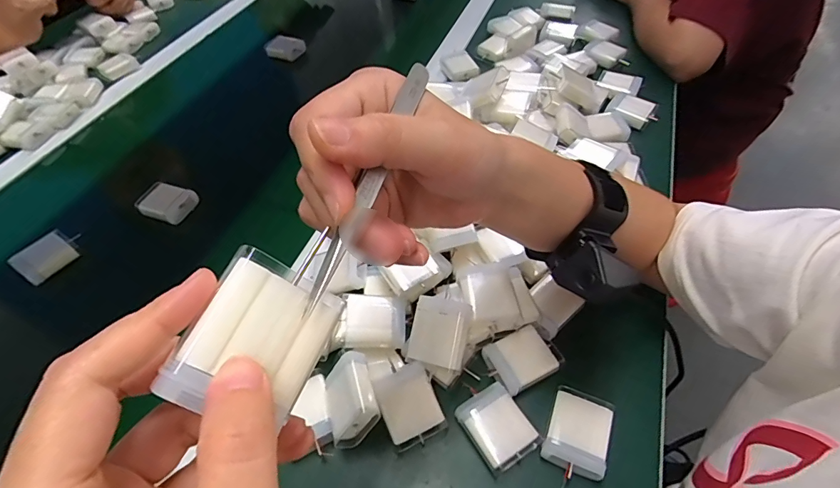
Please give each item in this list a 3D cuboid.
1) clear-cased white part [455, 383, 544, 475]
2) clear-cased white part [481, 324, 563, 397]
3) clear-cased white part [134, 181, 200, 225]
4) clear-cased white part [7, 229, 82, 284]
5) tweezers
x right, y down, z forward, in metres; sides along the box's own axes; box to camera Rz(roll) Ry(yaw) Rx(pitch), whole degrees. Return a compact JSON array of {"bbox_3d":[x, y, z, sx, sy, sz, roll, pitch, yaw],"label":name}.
[{"bbox_3d":[0.055,0.133,0.319,0.042,0.019,0.054,-29,56,-18],"label":"clear-cased white part"},{"bbox_3d":[0.081,0.092,0.347,0.053,0.016,0.041,-25,55,-16],"label":"clear-cased white part"},{"bbox_3d":[-0.281,-0.046,0.485,0.056,0.015,0.043,16,54,15],"label":"clear-cased white part"},{"bbox_3d":[-0.378,0.010,0.443,0.032,0.025,0.056,23,56,19],"label":"clear-cased white part"},{"bbox_3d":[-0.020,-0.028,0.170,0.008,0.006,0.118,16,66,15],"label":"tweezers"}]

